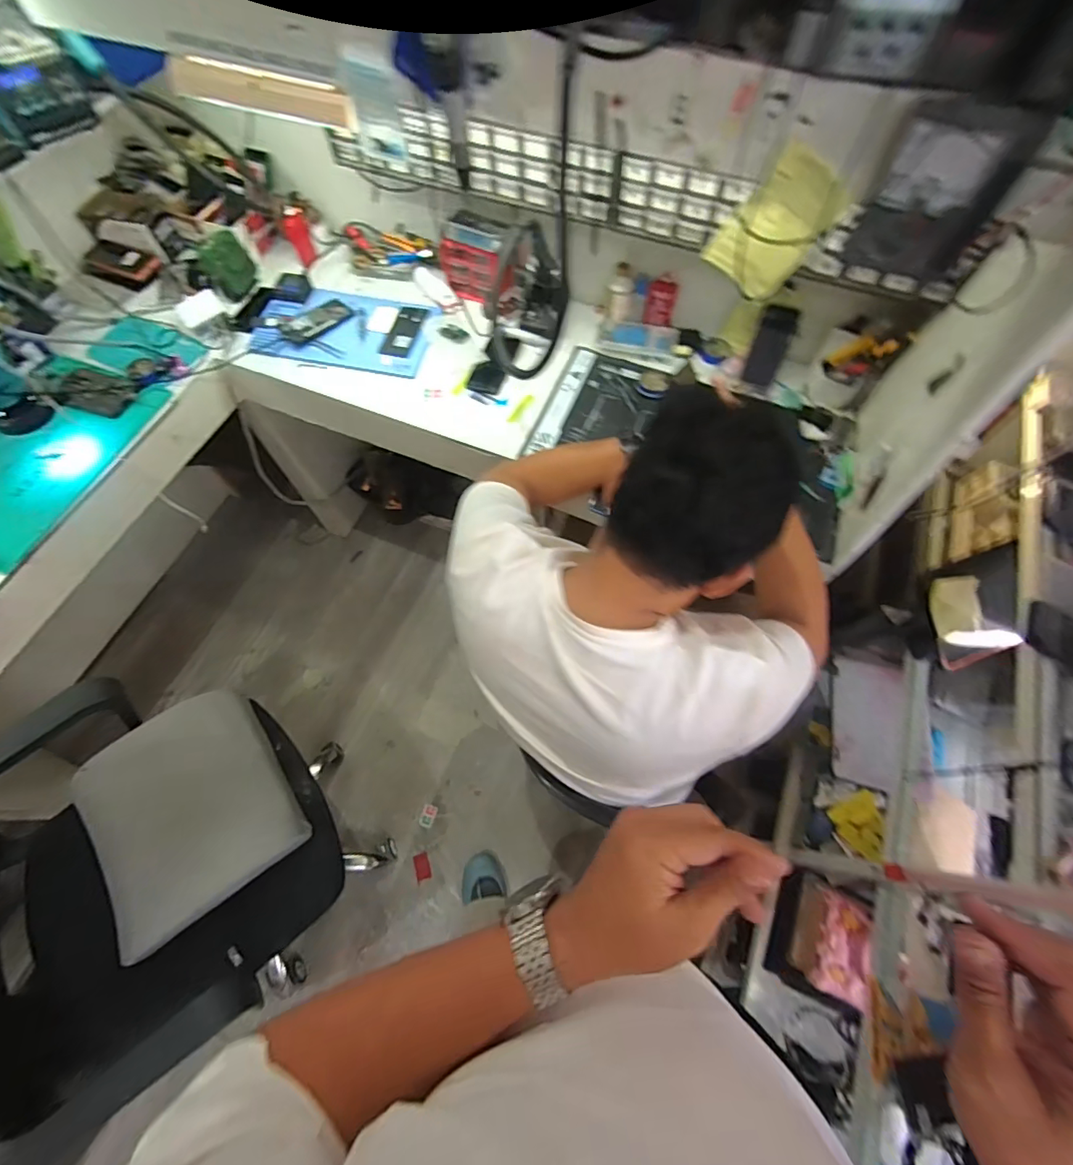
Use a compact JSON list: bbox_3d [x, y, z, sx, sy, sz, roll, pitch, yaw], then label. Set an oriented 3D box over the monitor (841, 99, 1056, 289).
[{"bbox_3d":[0.446,-0.437,0.563,0.120,0.158,0.041,5,65,2],"label":"monitor"}]

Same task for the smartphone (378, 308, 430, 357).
[{"bbox_3d":[-0.297,-0.567,1.114,0.070,0.009,0.151,12,66,6],"label":"smartphone"}]

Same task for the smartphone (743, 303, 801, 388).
[{"bbox_3d":[0.507,-0.514,1.076,0.018,0.156,0.076,-12,37,-37],"label":"smartphone"}]

